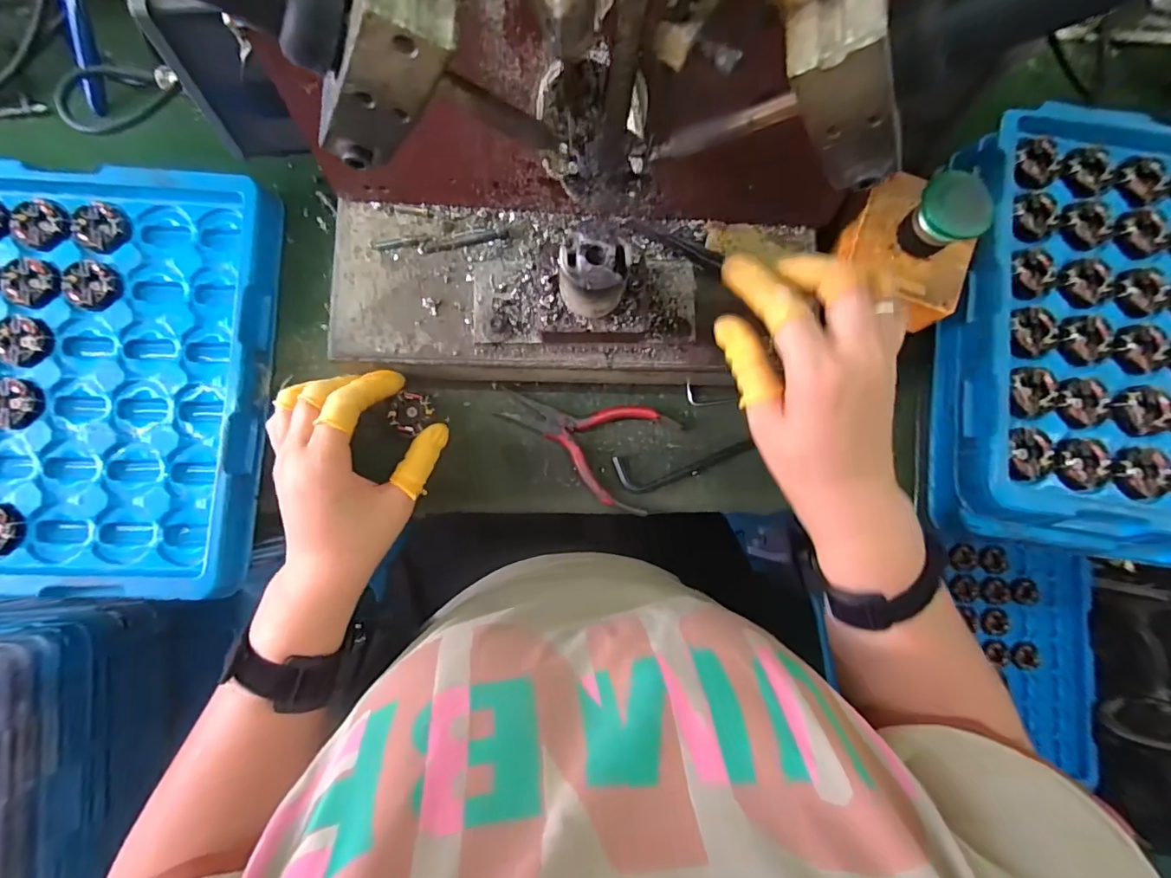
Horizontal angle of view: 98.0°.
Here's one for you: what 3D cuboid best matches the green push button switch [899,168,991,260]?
[{"bbox_3d":[0.200,-0.124,0.289,0.034,0.039,0.036,-37,87,-6],"label":"green push button switch"}]

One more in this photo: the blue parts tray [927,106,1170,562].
[{"bbox_3d":[0.426,-0.061,0.329,0.377,0.039,0.282,8,84,-2],"label":"blue parts tray"}]

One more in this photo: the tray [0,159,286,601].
[{"bbox_3d":[-0.405,-0.045,0.327,0.382,0.034,0.278,2,83,0],"label":"tray"}]

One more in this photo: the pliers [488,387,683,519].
[{"bbox_3d":[0.000,-0.004,0.345,0.115,0.012,0.071,28,83,0],"label":"pliers"}]

